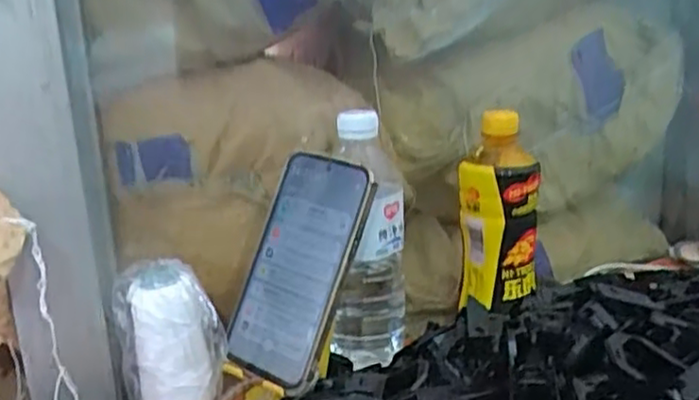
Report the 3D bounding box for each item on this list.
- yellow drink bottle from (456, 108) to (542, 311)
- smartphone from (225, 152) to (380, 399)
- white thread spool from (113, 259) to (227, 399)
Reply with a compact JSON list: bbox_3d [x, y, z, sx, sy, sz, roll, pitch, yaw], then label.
[{"bbox_3d":[0.130,0.008,0.611,0.065,0.163,0.062,2,17,14],"label":"yellow drink bottle"},{"bbox_3d":[-0.037,0.049,0.510,0.082,0.164,0.014,16,-6,33],"label":"smartphone"},{"bbox_3d":[-0.131,0.110,0.514,0.067,0.118,0.051,8,19,33],"label":"white thread spool"}]

